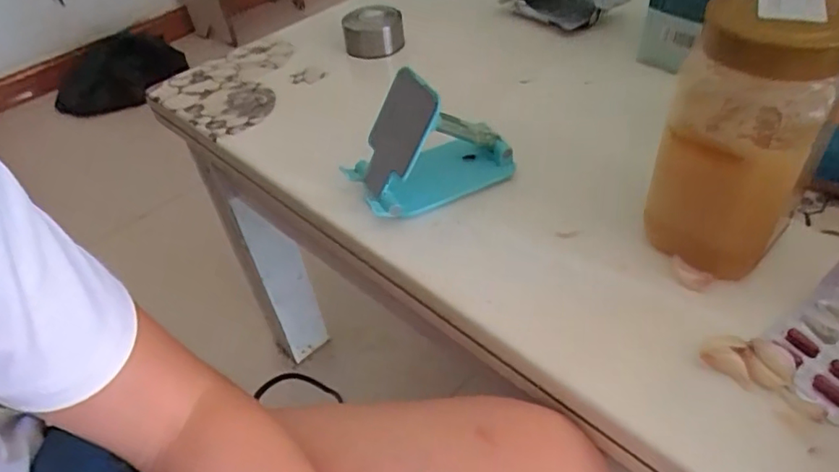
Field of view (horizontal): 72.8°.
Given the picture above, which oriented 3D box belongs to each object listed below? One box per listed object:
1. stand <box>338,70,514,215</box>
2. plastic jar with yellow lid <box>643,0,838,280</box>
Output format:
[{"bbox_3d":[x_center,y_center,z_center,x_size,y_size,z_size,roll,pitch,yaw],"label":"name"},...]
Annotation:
[{"bbox_3d":[0.008,-0.073,0.422,0.121,0.094,0.063,-22,45,-14],"label":"stand"},{"bbox_3d":[0.192,-0.059,0.338,0.076,0.154,0.083,-4,43,4],"label":"plastic jar with yellow lid"}]

